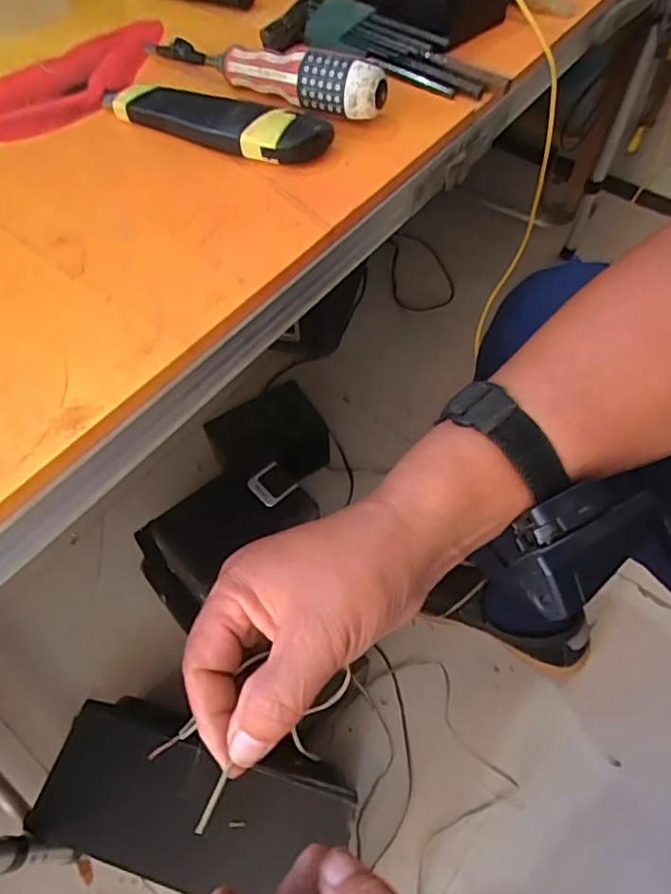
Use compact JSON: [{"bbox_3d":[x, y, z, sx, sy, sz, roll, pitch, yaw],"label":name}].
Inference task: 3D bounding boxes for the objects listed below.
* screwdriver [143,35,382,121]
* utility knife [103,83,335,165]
[{"bbox_3d":[-0.056,-0.248,0.378,0.185,0.034,0.025,26,62,16],"label":"screwdriver"},{"bbox_3d":[-0.078,-0.201,0.360,0.151,0.019,0.031,20,60,12],"label":"utility knife"}]

